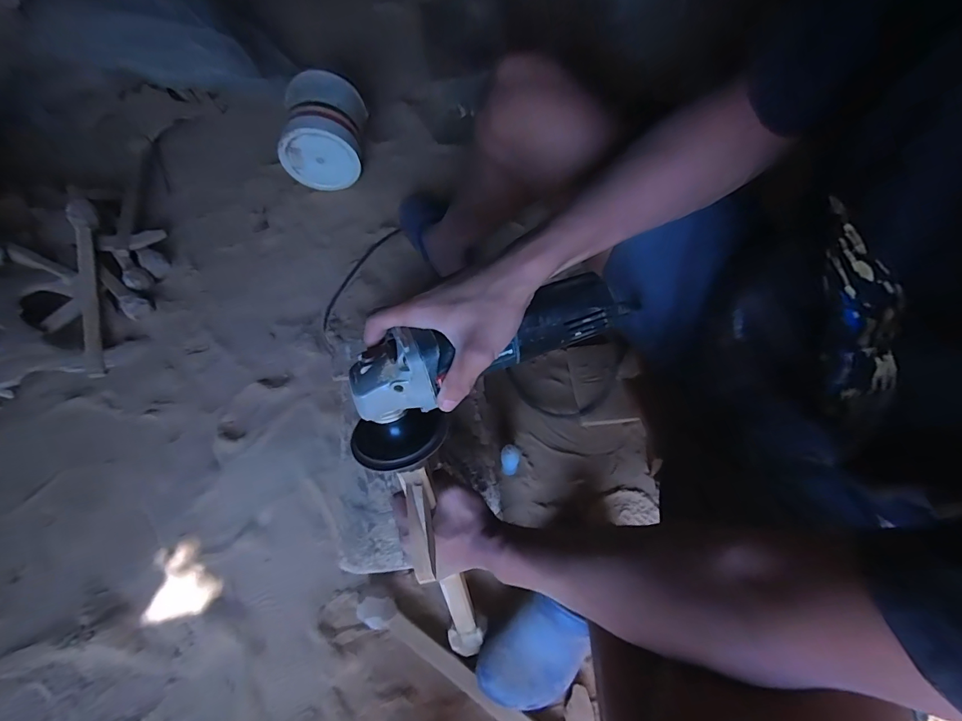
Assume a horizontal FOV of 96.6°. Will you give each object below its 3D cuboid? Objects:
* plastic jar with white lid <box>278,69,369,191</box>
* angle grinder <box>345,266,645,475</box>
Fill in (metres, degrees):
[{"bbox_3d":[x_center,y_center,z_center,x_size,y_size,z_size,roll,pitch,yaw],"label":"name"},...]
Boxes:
[{"bbox_3d":[-0.382,-0.553,1.039,0.184,0.205,0.184,-1,61,2],"label":"plastic jar with white lid"},{"bbox_3d":[-0.002,0.002,0.385,0.278,0.089,0.084,-27,63,-2],"label":"angle grinder"}]

